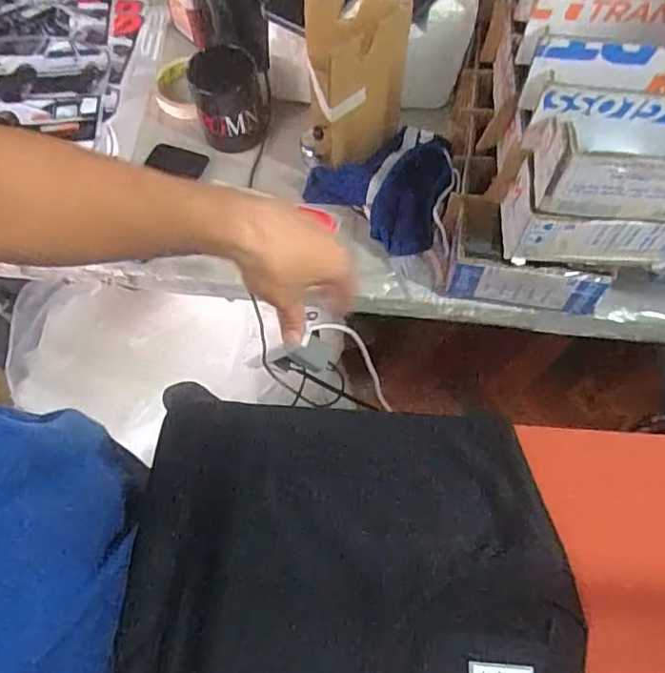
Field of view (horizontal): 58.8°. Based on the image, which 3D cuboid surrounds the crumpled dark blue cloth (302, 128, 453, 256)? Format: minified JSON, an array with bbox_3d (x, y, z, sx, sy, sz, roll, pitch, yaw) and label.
[{"bbox_3d":[0.073,-0.186,0.688,0.168,0.060,0.156,37,71,16],"label":"crumpled dark blue cloth"}]

